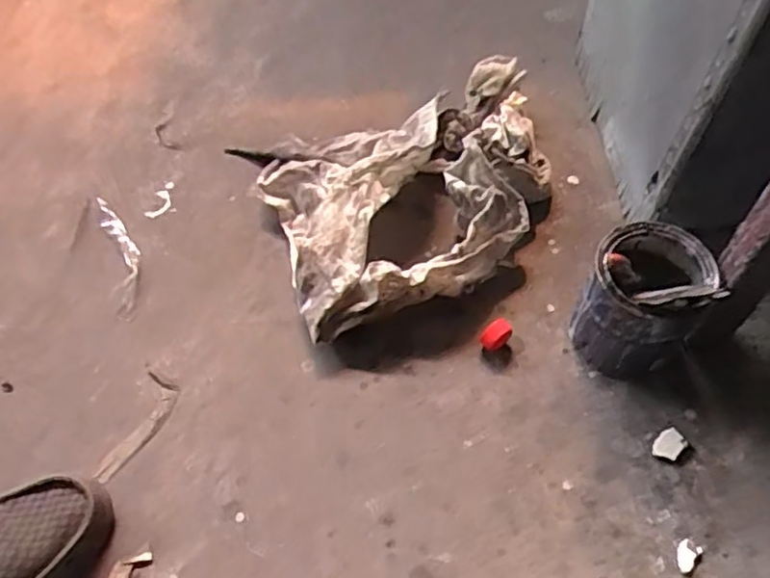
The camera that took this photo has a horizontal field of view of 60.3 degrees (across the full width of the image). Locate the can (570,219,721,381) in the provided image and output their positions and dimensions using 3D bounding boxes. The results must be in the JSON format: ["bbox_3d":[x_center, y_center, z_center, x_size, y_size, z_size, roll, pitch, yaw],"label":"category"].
[{"bbox_3d":[0.256,0.011,0.665,0.100,0.156,0.109,-1,57,2],"label":"can"}]

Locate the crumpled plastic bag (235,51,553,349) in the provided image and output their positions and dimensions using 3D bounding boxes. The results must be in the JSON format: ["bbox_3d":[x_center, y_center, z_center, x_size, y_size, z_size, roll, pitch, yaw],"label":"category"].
[{"bbox_3d":[0.039,-0.133,0.795,0.385,0.113,0.290,-24,60,-12],"label":"crumpled plastic bag"}]

